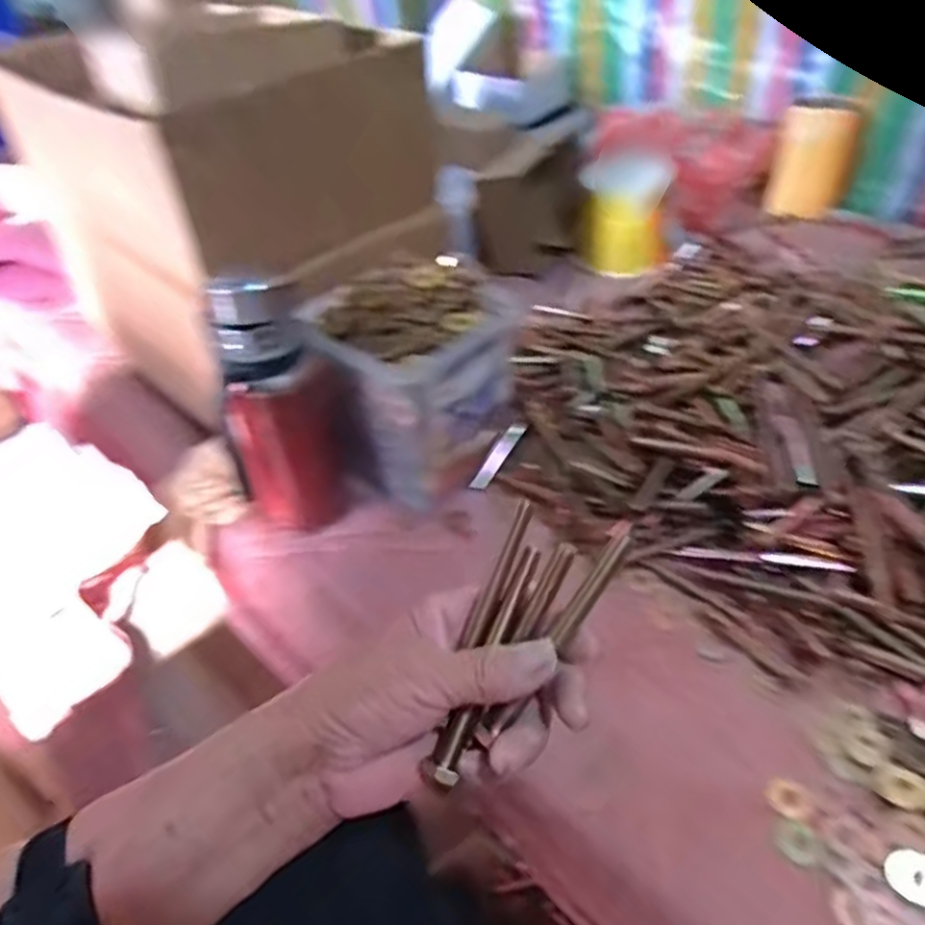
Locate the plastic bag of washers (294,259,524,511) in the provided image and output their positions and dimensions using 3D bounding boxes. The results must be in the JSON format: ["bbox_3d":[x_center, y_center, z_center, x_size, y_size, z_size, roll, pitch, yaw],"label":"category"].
[{"bbox_3d":[-0.045,-0.081,0.642,0.155,0.148,0.137,-35,51,-27],"label":"plastic bag of washers"}]

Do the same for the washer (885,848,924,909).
[{"bbox_3d":[0.255,0.231,0.395,0.026,0.005,0.030,-35,51,-27],"label":"washer"}]

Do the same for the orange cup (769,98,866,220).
[{"bbox_3d":[0.484,-0.419,0.968,0.094,0.132,0.106,17,48,22],"label":"orange cup"}]

